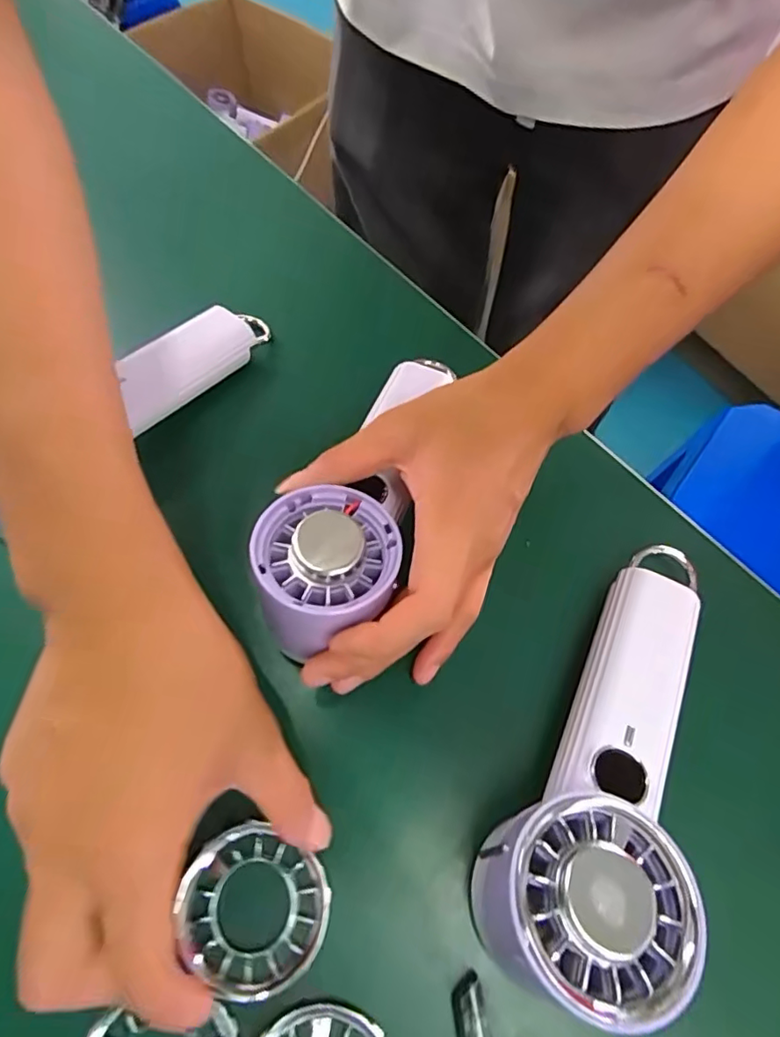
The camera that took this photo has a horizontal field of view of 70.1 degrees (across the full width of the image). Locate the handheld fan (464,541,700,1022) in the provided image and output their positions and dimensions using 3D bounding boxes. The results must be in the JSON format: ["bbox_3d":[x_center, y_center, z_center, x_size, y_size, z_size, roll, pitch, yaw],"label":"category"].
[{"bbox_3d":[0.095,0.095,0.241,0.065,0.068,0.197,25,51,12],"label":"handheld fan"}]

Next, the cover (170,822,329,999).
[{"bbox_3d":[-0.056,0.159,0.226,0.059,0.006,0.053,28,67,13],"label":"cover"}]

